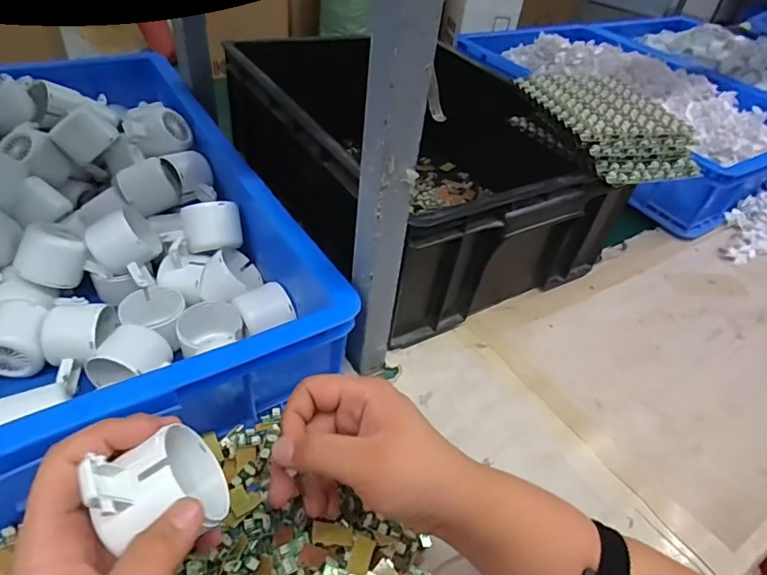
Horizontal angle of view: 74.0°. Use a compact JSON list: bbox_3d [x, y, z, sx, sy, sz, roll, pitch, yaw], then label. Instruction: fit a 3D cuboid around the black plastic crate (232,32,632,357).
[{"bbox_3d":[0.046,-0.175,0.698,0.372,0.203,0.478,-19,49,-27],"label":"black plastic crate"}]

